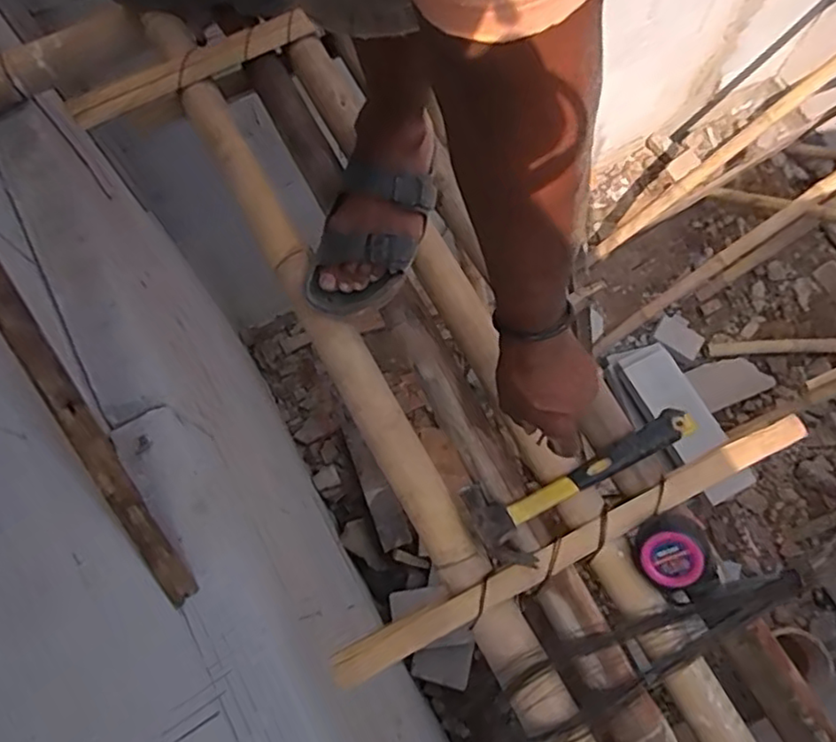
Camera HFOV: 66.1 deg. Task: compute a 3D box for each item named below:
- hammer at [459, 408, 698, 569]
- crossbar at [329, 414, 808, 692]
[{"bbox_3d":[0.179,0.127,0.684,0.252,0.044,0.093,-19,73,-7],"label":"hammer"},{"bbox_3d":[0.166,0.183,0.681,0.558,0.032,0.033,-26,74,-9],"label":"crossbar"}]

